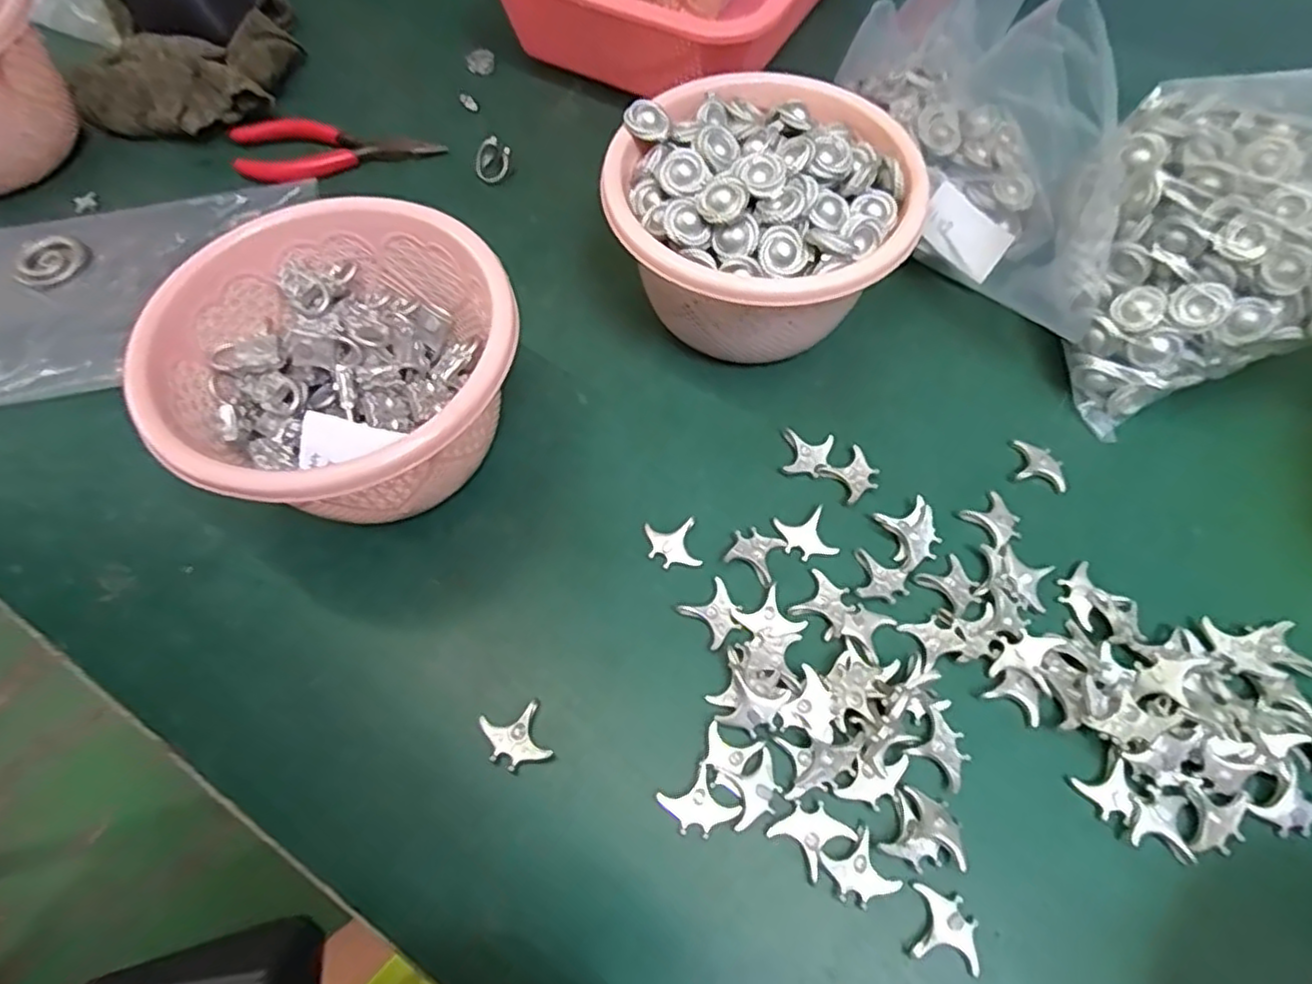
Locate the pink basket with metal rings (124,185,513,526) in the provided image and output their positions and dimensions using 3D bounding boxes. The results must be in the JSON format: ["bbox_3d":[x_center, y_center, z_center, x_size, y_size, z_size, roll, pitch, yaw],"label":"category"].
[{"bbox_3d":[-0.131,-0.050,0.309,0.143,0.083,0.138,-1,64,1],"label":"pink basket with metal rings"}]

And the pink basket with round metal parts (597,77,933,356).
[{"bbox_3d":[0.051,-0.133,0.346,0.146,0.092,0.147,4,64,3],"label":"pink basket with round metal parts"}]

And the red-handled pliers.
[{"bbox_3d":[-0.215,-0.230,0.449,0.134,0.014,0.044,2,64,3],"label":"red-handled pliers"}]

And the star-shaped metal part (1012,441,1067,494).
[{"bbox_3d":[0.191,-0.014,0.335,0.026,0.006,0.022,18,66,10],"label":"star-shaped metal part"}]

